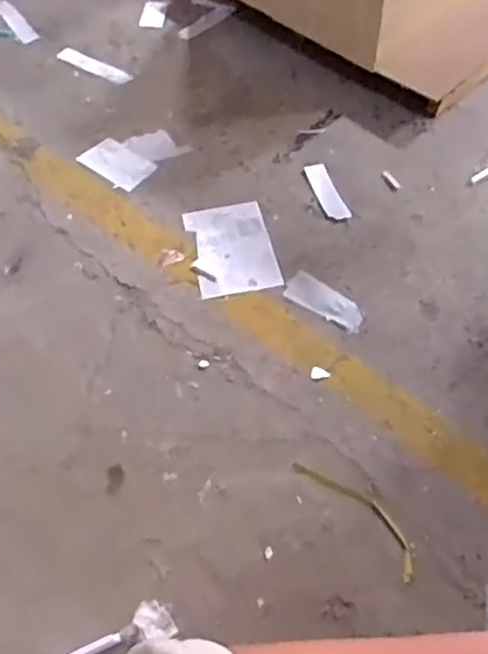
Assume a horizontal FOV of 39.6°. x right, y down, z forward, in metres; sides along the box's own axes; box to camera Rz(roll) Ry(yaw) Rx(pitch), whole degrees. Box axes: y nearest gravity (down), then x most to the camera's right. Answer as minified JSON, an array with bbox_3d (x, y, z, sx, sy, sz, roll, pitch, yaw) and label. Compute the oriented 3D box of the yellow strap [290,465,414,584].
[{"bbox_3d":[0.239,0.378,1.399,0.071,0.012,0.314,-38,64,-22],"label":"yellow strap"}]

